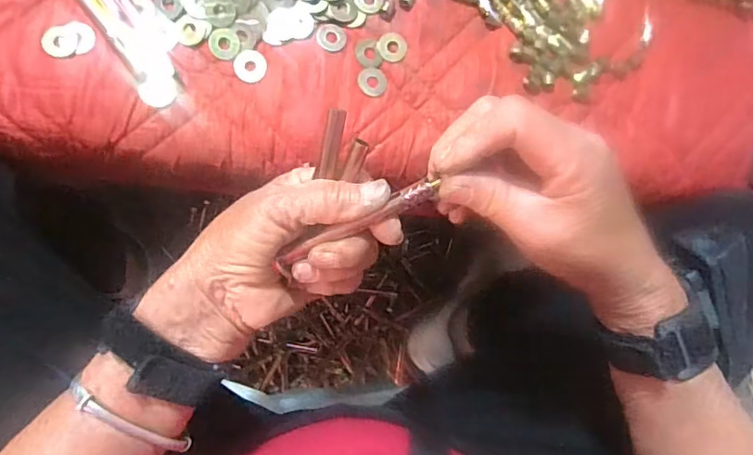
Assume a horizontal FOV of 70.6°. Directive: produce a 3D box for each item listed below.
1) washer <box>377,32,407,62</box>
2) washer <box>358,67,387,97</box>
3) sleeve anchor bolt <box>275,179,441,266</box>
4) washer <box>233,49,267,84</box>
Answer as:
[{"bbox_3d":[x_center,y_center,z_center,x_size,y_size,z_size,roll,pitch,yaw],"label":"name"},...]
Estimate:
[{"bbox_3d":[0.013,-0.136,0.399,0.022,0.004,0.021,4,84,-10],"label":"washer"},{"bbox_3d":[-0.003,-0.109,0.397,0.022,0.004,0.022,6,80,-13],"label":"washer"},{"bbox_3d":[-0.010,-0.002,0.279,0.090,0.007,0.010,-25,96,9],"label":"sleeve anchor bolt"},{"bbox_3d":[-0.090,-0.115,0.380,0.022,0.004,0.023,2,84,-10],"label":"washer"}]

